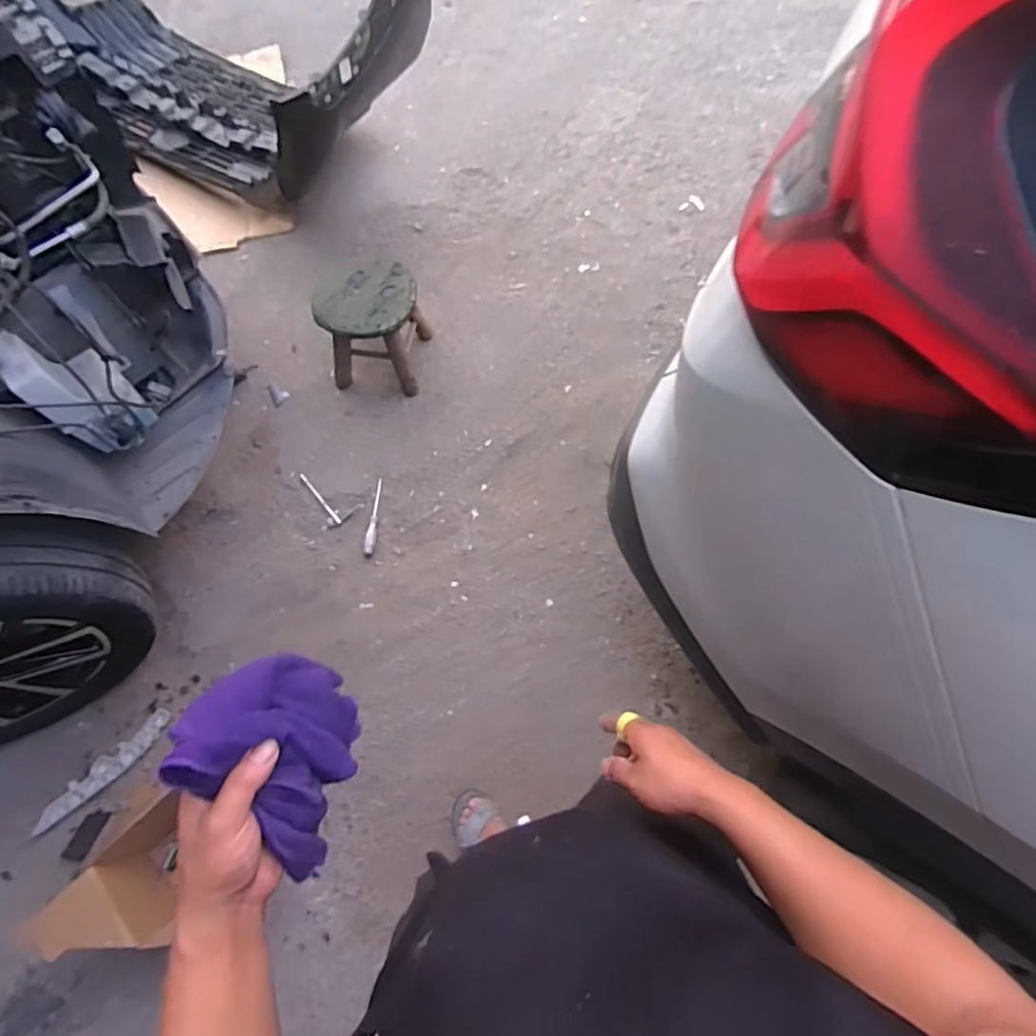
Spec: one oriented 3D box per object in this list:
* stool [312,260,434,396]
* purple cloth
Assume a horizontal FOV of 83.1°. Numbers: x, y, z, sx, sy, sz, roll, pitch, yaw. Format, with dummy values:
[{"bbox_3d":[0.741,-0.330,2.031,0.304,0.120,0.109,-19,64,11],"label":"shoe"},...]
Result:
[{"bbox_3d":[-0.405,-0.536,1.663,0.252,0.302,0.222,7,68,4],"label":"stool"},{"bbox_3d":[-0.167,0.170,0.430,0.125,0.103,0.108,42,73,17],"label":"purple cloth"}]

